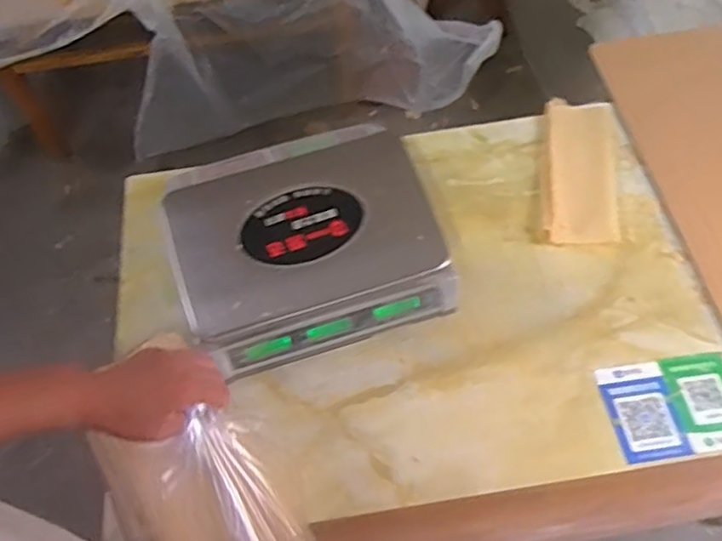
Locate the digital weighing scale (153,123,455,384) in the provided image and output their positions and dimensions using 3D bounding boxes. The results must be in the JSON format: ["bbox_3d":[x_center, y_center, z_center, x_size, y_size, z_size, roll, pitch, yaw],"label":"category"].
[{"bbox_3d":[-0.084,-0.050,0.855,0.328,0.097,0.305,-17,58,-7],"label":"digital weighing scale"}]

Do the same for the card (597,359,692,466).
[{"bbox_3d":[0.338,0.170,0.780,0.078,0.004,0.119,-10,56,-1],"label":"card"}]

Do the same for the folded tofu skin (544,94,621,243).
[{"bbox_3d":[0.324,-0.150,0.963,0.100,0.010,0.257,5,58,7],"label":"folded tofu skin"}]

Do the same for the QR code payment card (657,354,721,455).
[{"bbox_3d":[0.418,0.158,0.779,0.081,0.008,0.118,-8,55,2],"label":"QR code payment card"}]

